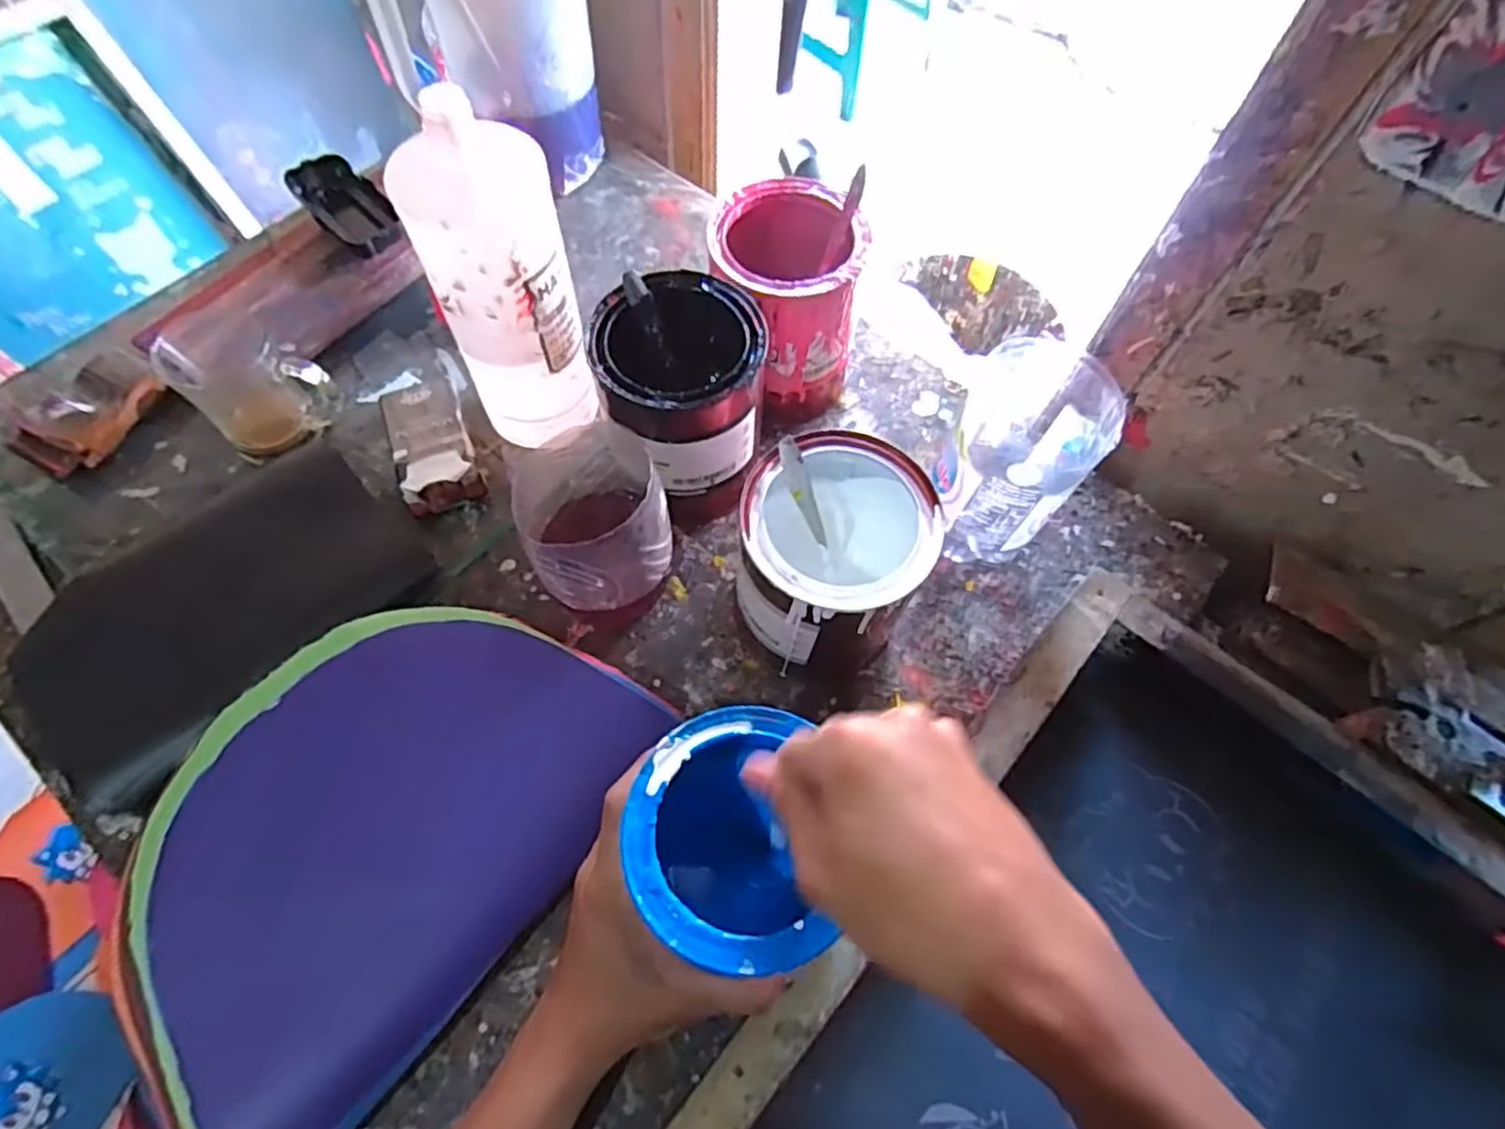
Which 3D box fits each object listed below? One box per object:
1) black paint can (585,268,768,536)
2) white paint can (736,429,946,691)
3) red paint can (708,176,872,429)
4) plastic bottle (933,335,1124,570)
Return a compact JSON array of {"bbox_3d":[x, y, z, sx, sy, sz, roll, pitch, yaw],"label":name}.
[{"bbox_3d":[-0.048,-0.107,0.501,0.105,0.128,0.120,-8,64,-8],"label":"black paint can"},{"bbox_3d":[0.044,0.001,0.457,0.106,0.135,0.109,1,63,-3],"label":"white paint can"},{"bbox_3d":[0.020,-0.189,0.543,0.102,0.132,0.111,-22,67,-14],"label":"red paint can"},{"bbox_3d":[0.172,-0.061,0.487,0.080,0.151,0.098,39,67,15],"label":"plastic bottle"}]

